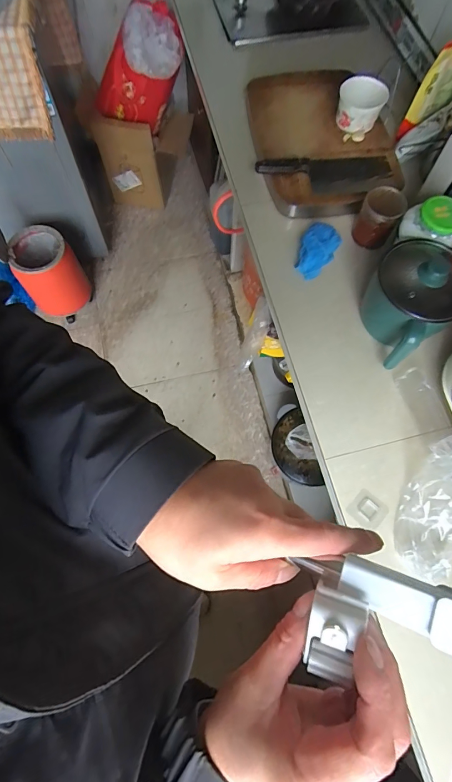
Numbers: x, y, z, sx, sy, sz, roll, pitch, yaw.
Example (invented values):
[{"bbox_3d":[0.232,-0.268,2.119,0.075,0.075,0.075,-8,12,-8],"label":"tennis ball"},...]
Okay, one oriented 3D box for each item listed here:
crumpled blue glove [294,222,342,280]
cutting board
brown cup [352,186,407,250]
[{"bbox_3d":[0.194,-0.303,0.781,0.077,0.045,0.128,27,71,8],"label":"crumpled blue glove"},{"bbox_3d":[0.225,-0.608,0.874,0.321,0.036,0.435,-5,70,-4],"label":"cutting board"},{"bbox_3d":[0.319,-0.365,0.778,0.083,0.080,0.096,29,71,9],"label":"brown cup"}]

